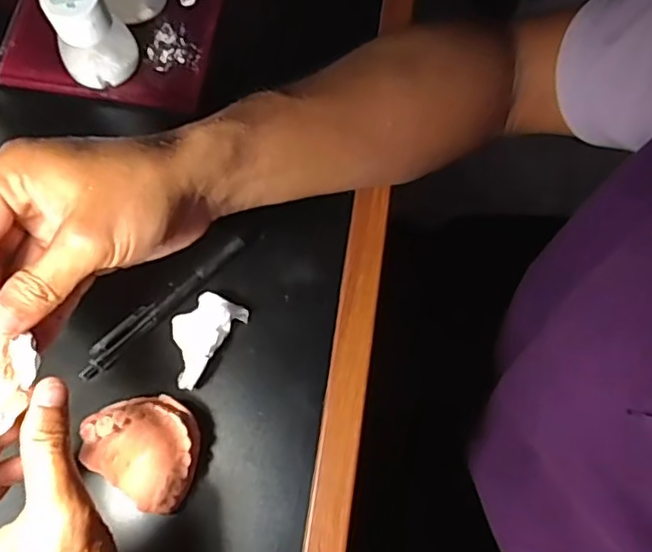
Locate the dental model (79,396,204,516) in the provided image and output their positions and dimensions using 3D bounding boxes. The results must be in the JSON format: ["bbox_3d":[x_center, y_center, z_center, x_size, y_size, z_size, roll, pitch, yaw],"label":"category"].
[{"bbox_3d":[-0.104,0.098,0.347,0.066,0.029,0.057,28,74,9],"label":"dental model"}]

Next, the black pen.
[{"bbox_3d":[-0.105,0.018,0.382,0.126,0.008,0.014,-42,76,-13],"label":"black pen"}]

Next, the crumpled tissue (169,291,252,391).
[{"bbox_3d":[-0.078,0.037,0.371,0.032,0.017,0.058,34,75,11],"label":"crumpled tissue"}]

